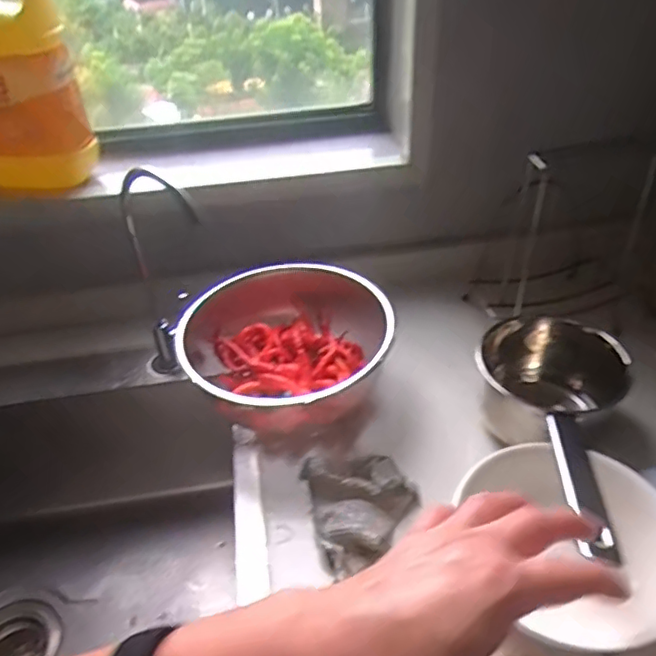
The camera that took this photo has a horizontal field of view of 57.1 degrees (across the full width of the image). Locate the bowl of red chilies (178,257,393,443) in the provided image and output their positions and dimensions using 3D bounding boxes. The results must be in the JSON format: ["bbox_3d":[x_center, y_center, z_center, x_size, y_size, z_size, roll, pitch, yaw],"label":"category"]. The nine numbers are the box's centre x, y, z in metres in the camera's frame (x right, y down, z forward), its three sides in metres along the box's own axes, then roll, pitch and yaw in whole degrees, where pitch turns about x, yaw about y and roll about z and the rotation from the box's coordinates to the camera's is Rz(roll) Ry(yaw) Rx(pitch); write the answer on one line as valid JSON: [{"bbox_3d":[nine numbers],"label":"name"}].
[{"bbox_3d":[-0.037,0.028,0.611,0.201,0.098,0.187,-2,39,2],"label":"bowl of red chilies"}]

